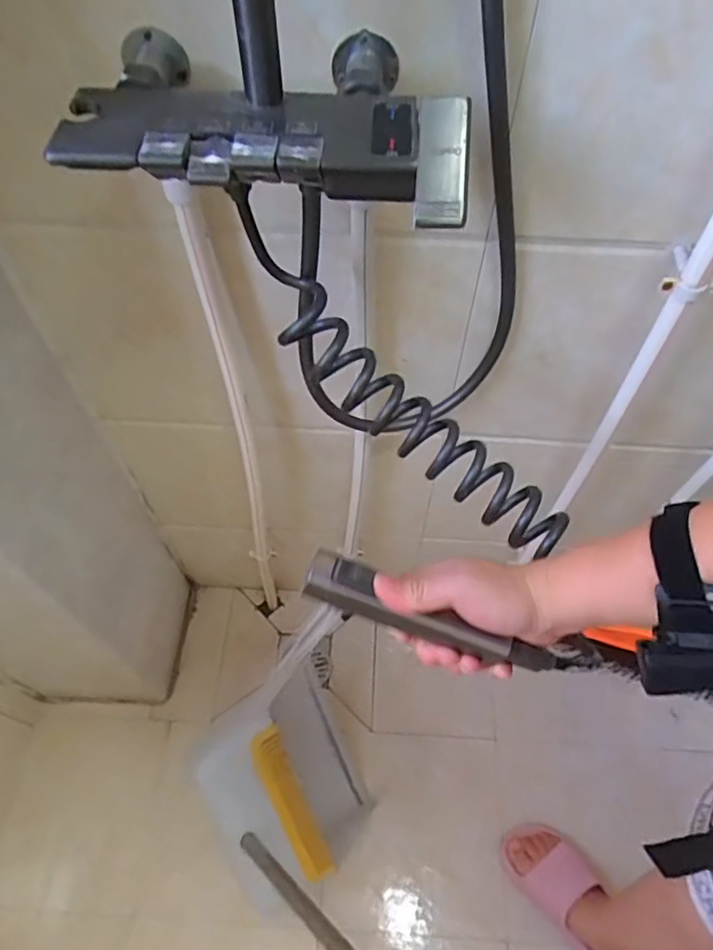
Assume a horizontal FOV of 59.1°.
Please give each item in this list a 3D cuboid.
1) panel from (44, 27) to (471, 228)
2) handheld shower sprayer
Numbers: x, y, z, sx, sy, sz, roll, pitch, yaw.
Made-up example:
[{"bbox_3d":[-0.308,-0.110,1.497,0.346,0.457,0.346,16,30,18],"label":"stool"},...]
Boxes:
[{"bbox_3d":[-0.055,-0.234,0.420,0.255,0.048,0.151,1,58,0],"label":"panel"},{"bbox_3d":[0.051,0.095,0.414,0.174,0.023,0.030,23,58,-3],"label":"handheld shower sprayer"}]

